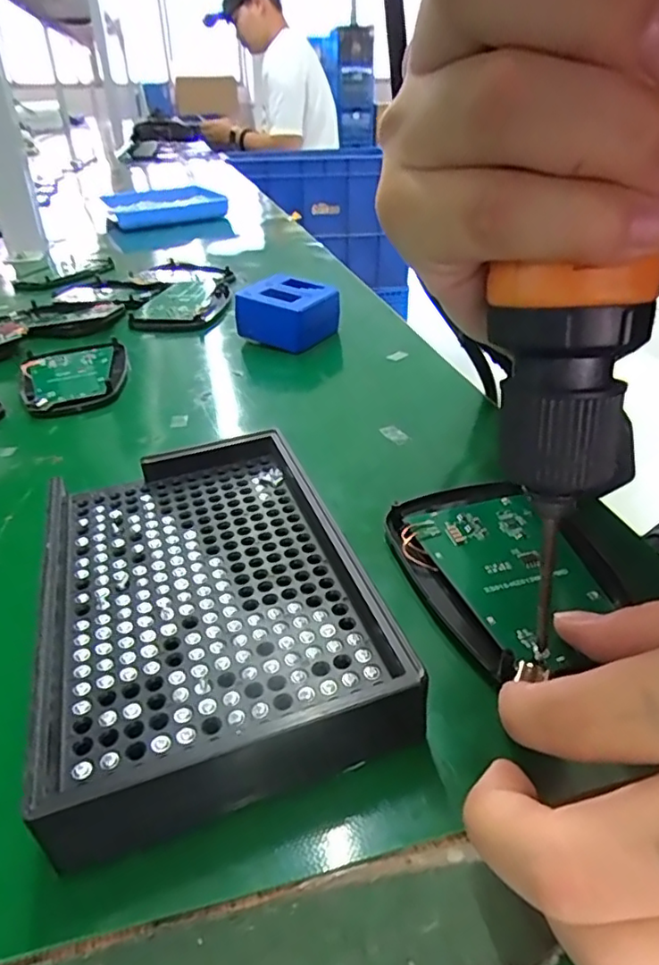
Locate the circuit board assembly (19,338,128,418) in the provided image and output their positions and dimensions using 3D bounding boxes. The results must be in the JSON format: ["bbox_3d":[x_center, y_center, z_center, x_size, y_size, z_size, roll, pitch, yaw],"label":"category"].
[{"bbox_3d":[-0.157,-0.066,0.362,0.062,0.010,0.097,-11,33,-14],"label":"circuit board assembly"}]

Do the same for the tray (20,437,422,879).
[{"bbox_3d":[-0.038,0.035,0.186,0.093,0.023,0.140,-12,34,-15],"label":"tray"}]

